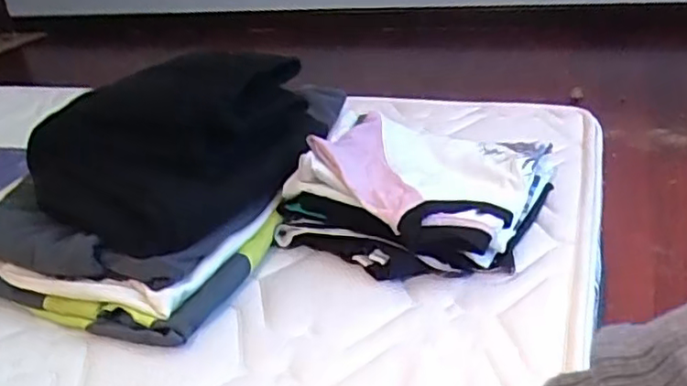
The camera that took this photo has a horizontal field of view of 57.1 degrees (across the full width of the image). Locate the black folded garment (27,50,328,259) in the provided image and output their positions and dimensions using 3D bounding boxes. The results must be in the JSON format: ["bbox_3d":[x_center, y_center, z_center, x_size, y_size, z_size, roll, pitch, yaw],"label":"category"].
[{"bbox_3d":[-0.168,-0.064,0.694,0.159,0.143,0.282,17,37,35],"label":"black folded garment"}]

